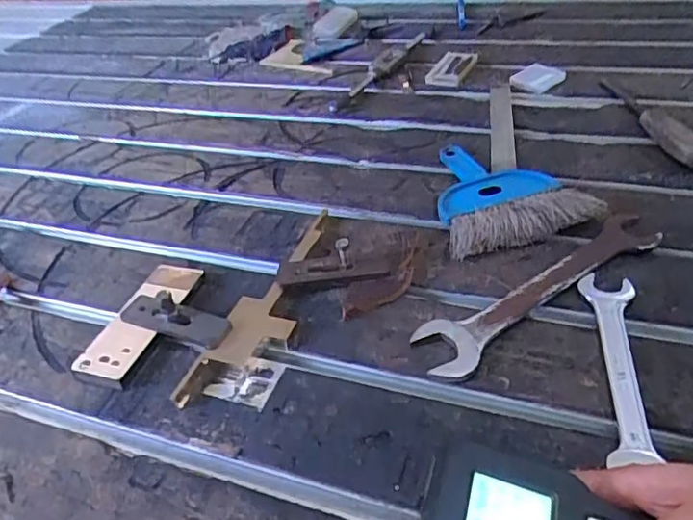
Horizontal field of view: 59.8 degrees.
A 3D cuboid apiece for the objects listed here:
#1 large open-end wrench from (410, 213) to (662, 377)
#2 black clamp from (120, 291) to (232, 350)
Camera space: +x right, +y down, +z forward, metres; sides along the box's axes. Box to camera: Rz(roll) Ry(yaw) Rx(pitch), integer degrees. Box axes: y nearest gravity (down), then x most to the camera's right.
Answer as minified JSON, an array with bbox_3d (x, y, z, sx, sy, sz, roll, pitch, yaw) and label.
[{"bbox_3d":[0.165,0.021,0.496,0.254,0.012,0.050,-26,42,-22],"label":"large open-end wrench"},{"bbox_3d":[-0.144,0.046,0.497,0.098,0.041,0.028,11,42,23],"label":"black clamp"}]

